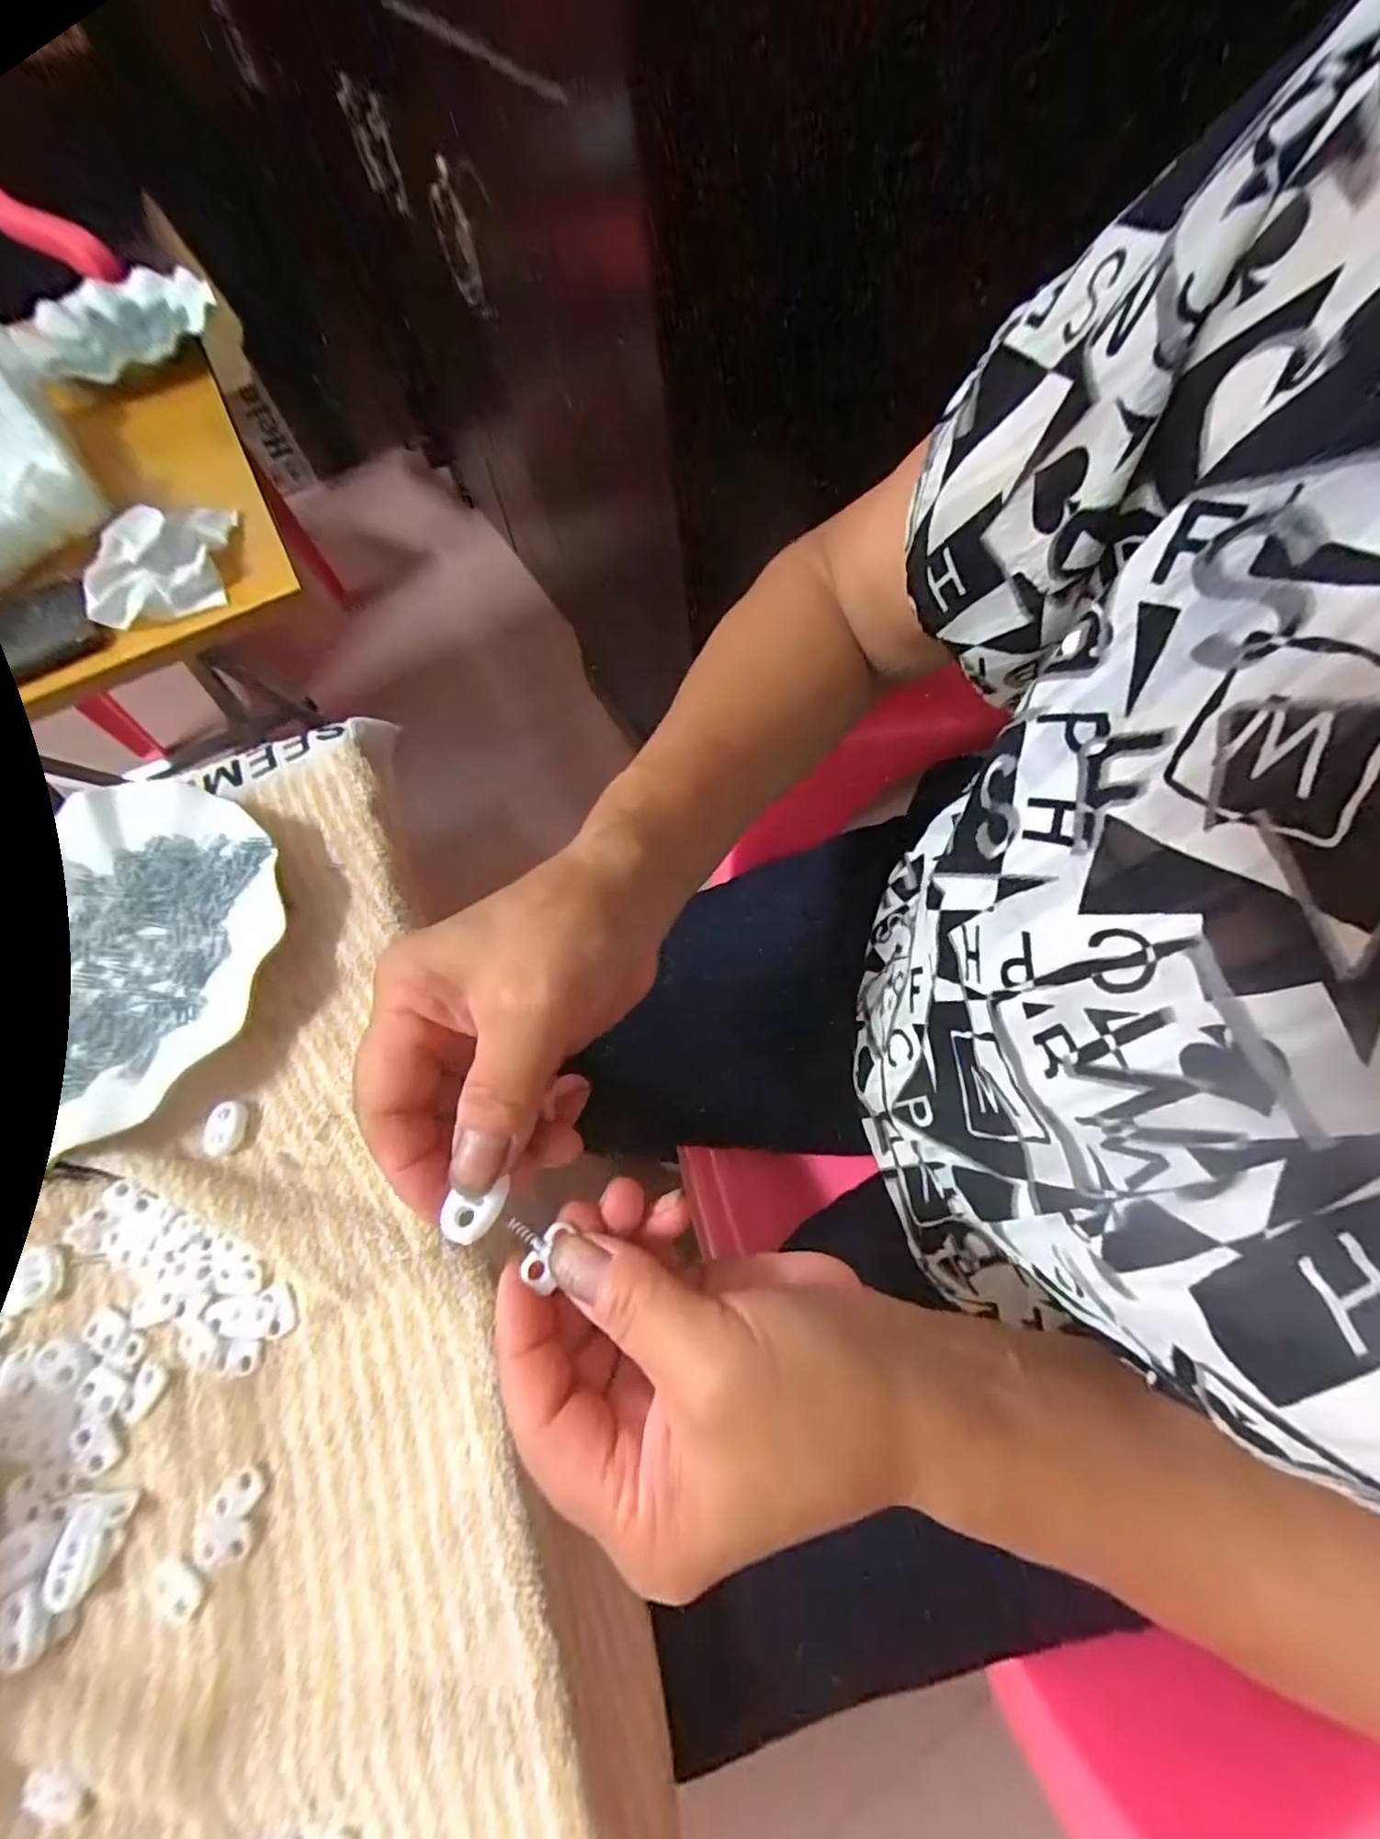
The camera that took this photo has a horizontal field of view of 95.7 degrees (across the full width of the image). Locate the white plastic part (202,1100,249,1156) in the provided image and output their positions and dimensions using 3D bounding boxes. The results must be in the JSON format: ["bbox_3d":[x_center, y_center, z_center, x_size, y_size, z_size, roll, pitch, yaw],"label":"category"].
[{"bbox_3d":[-0.202,0.090,0.271,0.014,0.009,0.022,-4,65,2],"label":"white plastic part"}]

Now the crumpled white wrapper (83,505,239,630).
[{"bbox_3d":[-0.374,-0.254,0.433,0.094,0.033,0.102,-13,65,-1],"label":"crumpled white wrapper"}]

